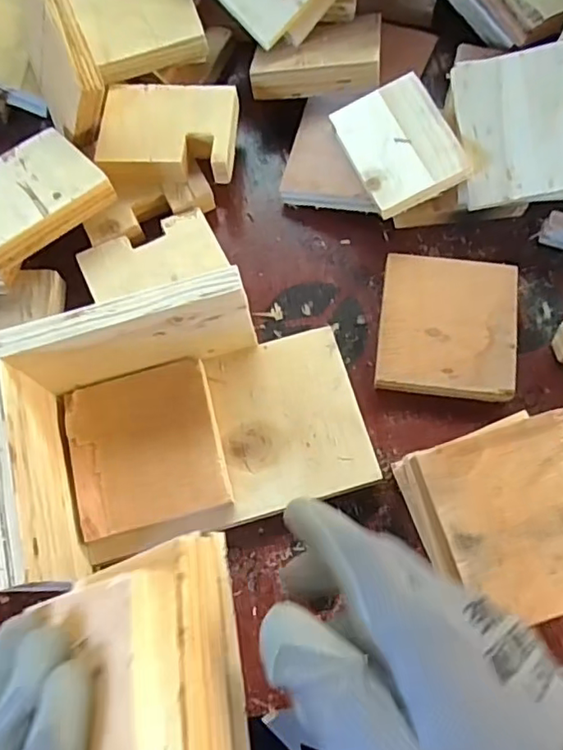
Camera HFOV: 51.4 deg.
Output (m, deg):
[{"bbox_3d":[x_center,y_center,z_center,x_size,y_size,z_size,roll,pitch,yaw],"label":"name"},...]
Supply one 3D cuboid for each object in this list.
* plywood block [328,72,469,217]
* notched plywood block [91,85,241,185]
[{"bbox_3d":[0.078,-0.154,0.388,0.064,0.006,0.091,-25,69,8],"label":"plywood block"},{"bbox_3d":[-0.078,-0.168,0.410,0.093,0.027,0.070,-1,71,1],"label":"notched plywood block"}]

